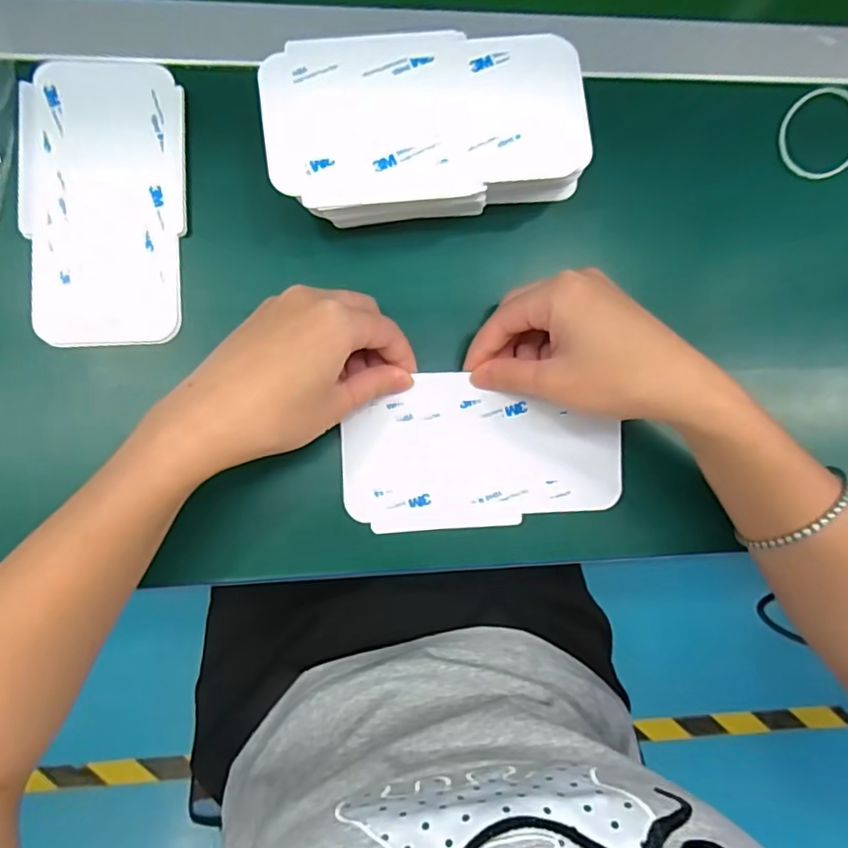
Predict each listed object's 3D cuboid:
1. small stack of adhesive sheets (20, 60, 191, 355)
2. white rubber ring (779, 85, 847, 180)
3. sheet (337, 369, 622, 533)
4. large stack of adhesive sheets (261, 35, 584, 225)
[{"bbox_3d":[-0.176,-0.122,0.318,0.083,0.005,0.155,-1,89,-5],"label":"small stack of adhesive sheets"},{"bbox_3d":[0.259,-0.188,0.369,0.065,0.004,0.053,-34,92,-5],"label":"white rubber ring"},{"bbox_3d":[0.035,0.016,0.333,0.159,0.005,0.085,-3,89,-5],"label":"sheet"},{"bbox_3d":[0.001,-0.157,0.320,0.168,0.049,0.095,-8,88,-6],"label":"large stack of adhesive sheets"}]

